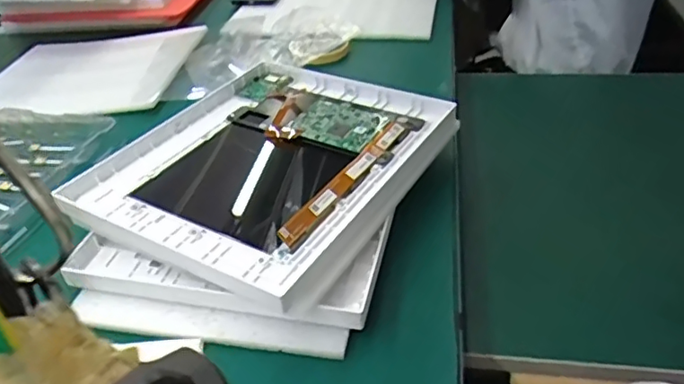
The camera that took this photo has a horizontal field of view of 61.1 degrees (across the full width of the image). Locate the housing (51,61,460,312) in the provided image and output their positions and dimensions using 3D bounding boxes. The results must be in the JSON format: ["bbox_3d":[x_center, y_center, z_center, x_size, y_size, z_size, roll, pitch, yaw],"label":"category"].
[{"bbox_3d":[-0.065,-0.030,0.560,0.266,0.037,0.318,18,43,28],"label":"housing"}]

